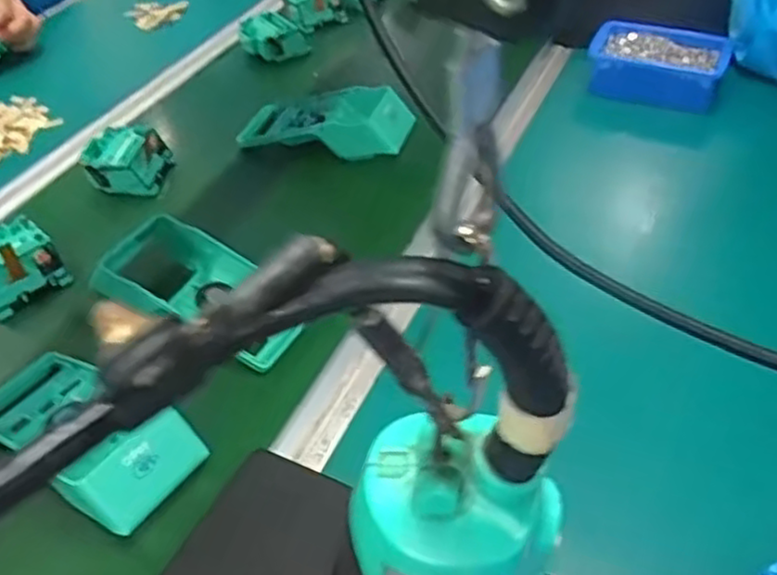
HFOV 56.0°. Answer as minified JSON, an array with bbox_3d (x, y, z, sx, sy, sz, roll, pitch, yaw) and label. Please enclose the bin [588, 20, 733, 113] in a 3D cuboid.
[{"bbox_3d":[0.311,-0.260,0.849,0.150,0.047,0.125,13,44,17],"label":"bin"}]

